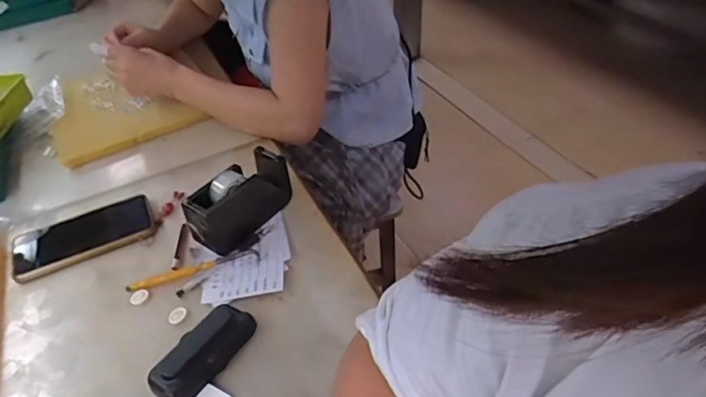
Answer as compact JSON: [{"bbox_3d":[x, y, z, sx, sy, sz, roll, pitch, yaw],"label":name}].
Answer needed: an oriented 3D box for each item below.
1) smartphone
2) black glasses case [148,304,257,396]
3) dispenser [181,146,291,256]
[{"bbox_3d":[-0.337,0.046,0.638,0.164,0.014,0.079,-21,45,-16],"label":"smartphone"},{"bbox_3d":[-0.148,0.150,0.498,0.049,0.031,0.109,19,48,23],"label":"black glasses case"},{"bbox_3d":[-0.134,0.004,0.617,0.064,0.069,0.134,25,51,29],"label":"dispenser"}]

